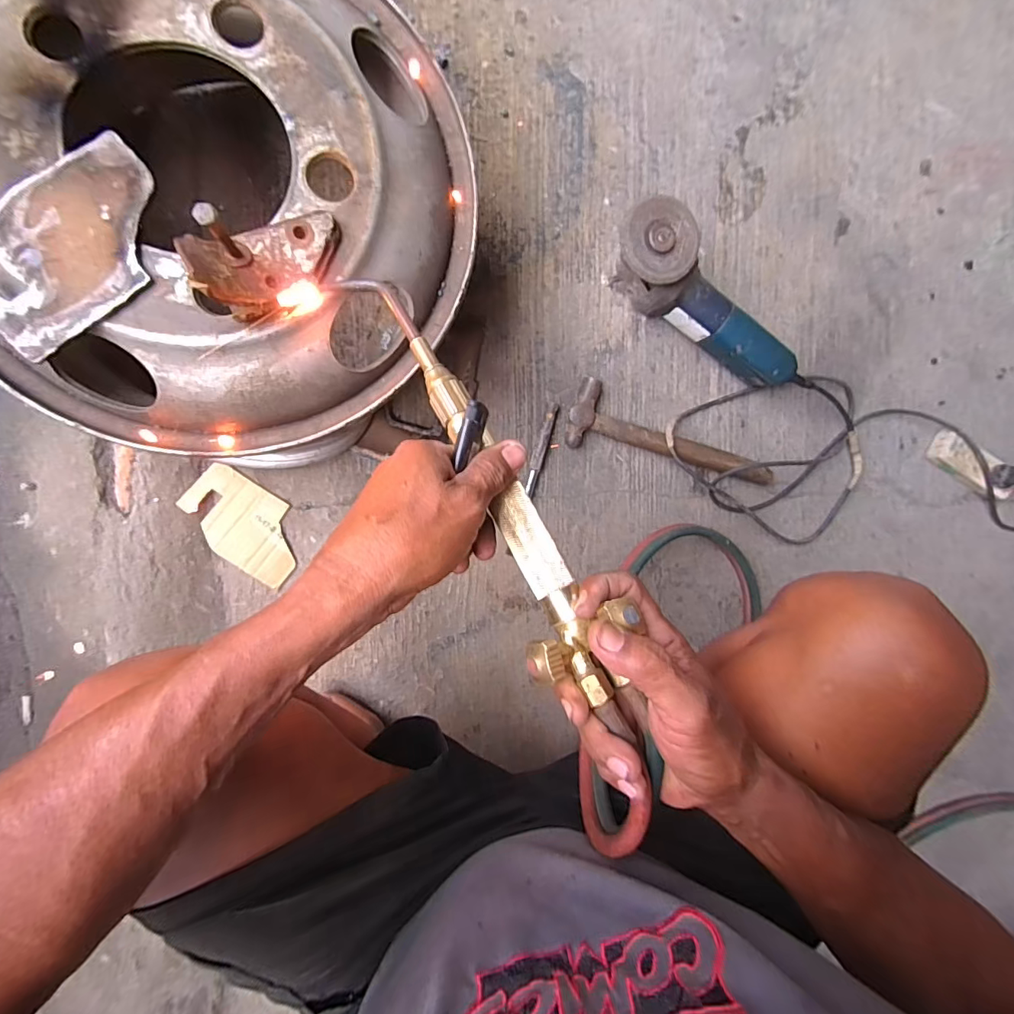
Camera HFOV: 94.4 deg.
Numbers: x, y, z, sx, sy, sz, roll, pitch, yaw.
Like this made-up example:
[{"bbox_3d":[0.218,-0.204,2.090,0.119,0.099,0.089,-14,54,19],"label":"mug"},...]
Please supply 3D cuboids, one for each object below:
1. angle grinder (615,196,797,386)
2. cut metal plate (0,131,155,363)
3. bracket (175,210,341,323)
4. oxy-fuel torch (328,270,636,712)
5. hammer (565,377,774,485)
[{"bbox_3d":[0.247,-0.248,0.576,0.282,0.102,0.088,28,89,-9],"label":"angle grinder"},{"bbox_3d":[-0.301,-0.180,0.324,0.144,0.007,0.091,-42,98,-4],"label":"cut metal plate"},{"bbox_3d":[-0.165,-0.175,0.328,0.097,0.042,0.055,-26,97,-6],"label":"bracket"},{"bbox_3d":[-0.021,-0.028,0.296,0.045,0.038,0.318,-27,77,-6],"label":"oxy-fuel torch"},{"bbox_3d":[0.224,-0.092,0.618,0.295,0.036,0.086,12,91,-9],"label":"hammer"}]

